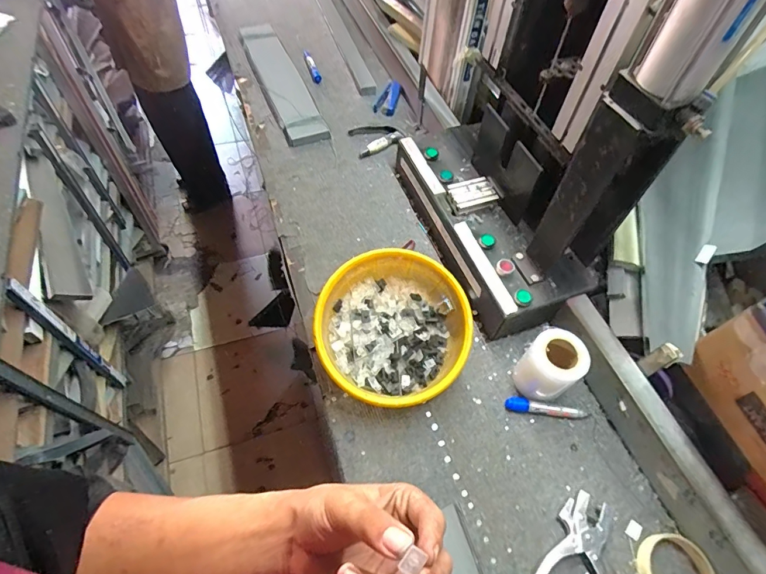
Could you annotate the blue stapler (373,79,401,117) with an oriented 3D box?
[{"bbox_3d":[0.019,-0.483,1.056,0.053,0.030,0.142,16,57,7],"label":"blue stapler"}]

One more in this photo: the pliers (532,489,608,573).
[{"bbox_3d":[0.251,0.349,0.549,0.094,0.021,0.153,20,58,10],"label":"pliers"}]

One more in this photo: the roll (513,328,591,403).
[{"bbox_3d":[0.249,0.124,0.634,0.074,0.107,0.076,1,57,-2],"label":"roll"}]

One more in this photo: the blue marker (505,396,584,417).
[{"bbox_3d":[0.250,0.187,0.650,0.115,0.017,0.022,7,57,2],"label":"blue marker"}]

